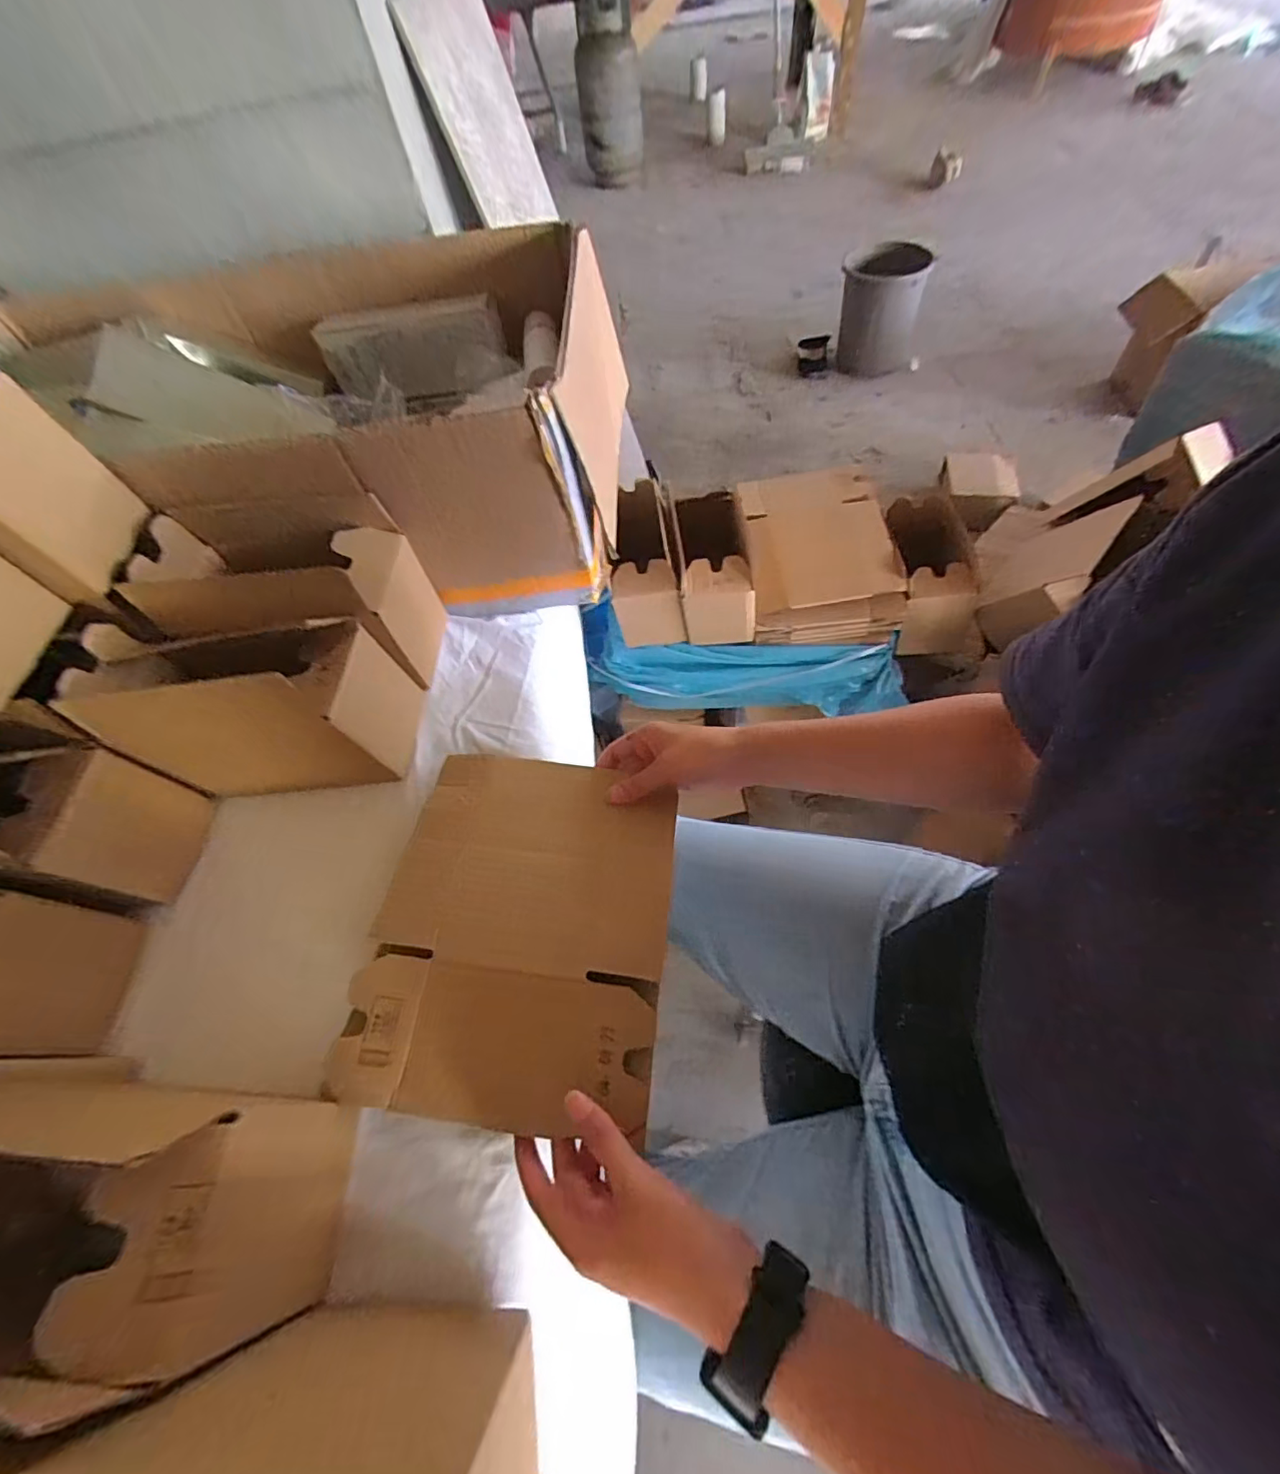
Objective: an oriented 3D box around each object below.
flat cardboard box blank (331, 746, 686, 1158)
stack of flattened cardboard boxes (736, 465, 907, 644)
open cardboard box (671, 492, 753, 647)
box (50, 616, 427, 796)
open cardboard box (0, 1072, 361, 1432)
[{"bbox_3d":[-0.084,0.129,0.411,0.204,0.012,0.253,6,56,4],"label":"flat cardboard box blank"},{"bbox_3d":[0.263,-0.280,0.848,0.214,0.106,0.265,-4,58,5],"label":"stack of flattened cardboard boxes"},{"bbox_3d":[0.106,-0.241,0.808,0.099,0.150,0.162,-6,58,4],"label":"open cardboard box"},{"bbox_3d":[-0.302,-0.033,0.448,0.191,0.135,0.101,-6,56,0],"label":"box"},{"bbox_3d":[-0.278,0.246,0.295,0.195,0.122,0.105,3,57,6],"label":"open cardboard box"}]

